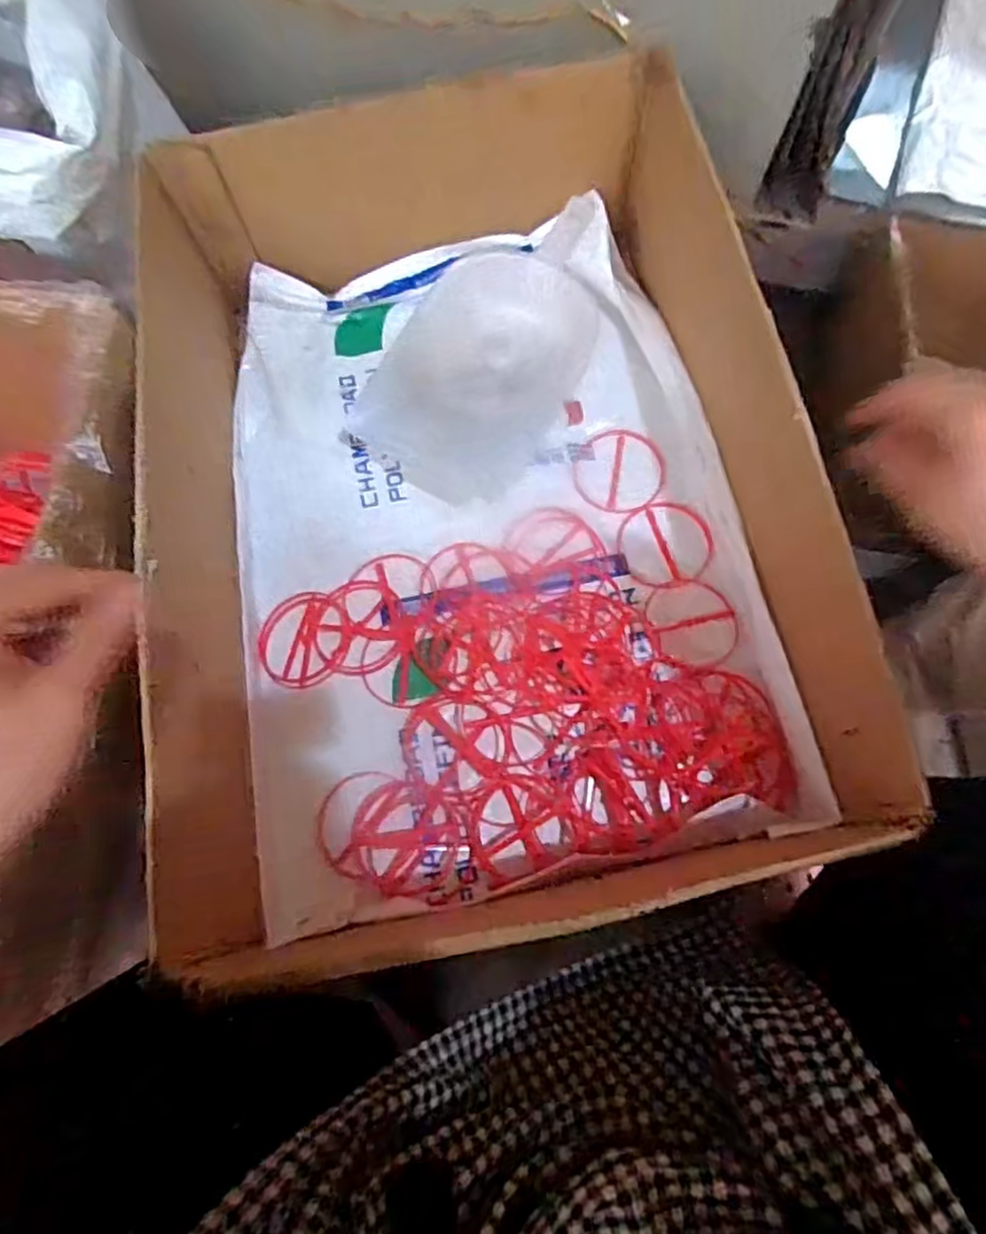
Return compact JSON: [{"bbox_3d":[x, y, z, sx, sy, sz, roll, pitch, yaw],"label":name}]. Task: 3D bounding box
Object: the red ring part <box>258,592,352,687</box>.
[{"bbox_3d":[-0.160,0.018,0.601,0.075,0.012,0.085,1,72,-1],"label":"red ring part"}]

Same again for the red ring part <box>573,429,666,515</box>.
[{"bbox_3d":[0.116,-0.134,0.644,0.083,0.004,0.077,-1,82,8],"label":"red ring part"}]

